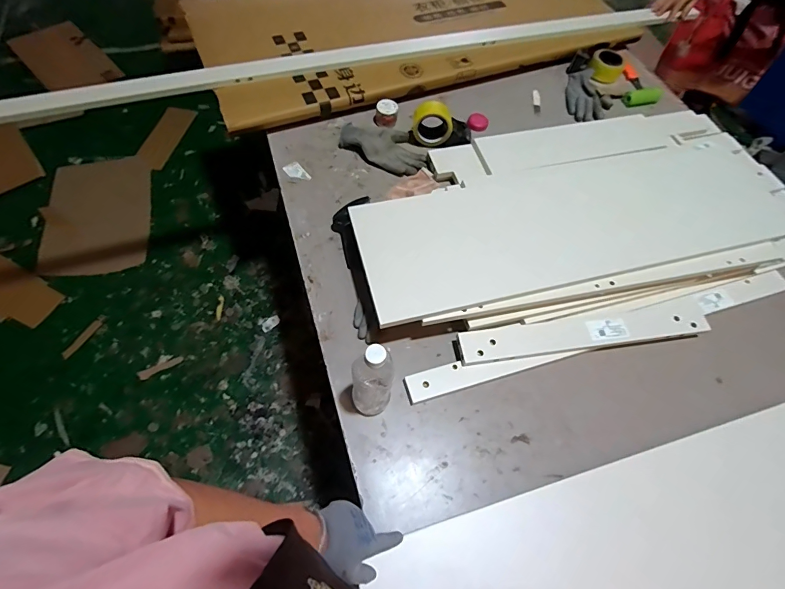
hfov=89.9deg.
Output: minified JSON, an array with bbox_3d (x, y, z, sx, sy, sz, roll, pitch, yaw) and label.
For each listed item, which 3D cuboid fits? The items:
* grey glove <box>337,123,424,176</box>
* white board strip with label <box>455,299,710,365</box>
[{"bbox_3d":[-0.018,-0.374,0.987,0.220,0.040,0.130,26,61,11],"label":"grey glove"},{"bbox_3d":[0.374,0.072,0.759,0.502,0.012,0.073,-7,60,-9],"label":"white board strip with label"}]

